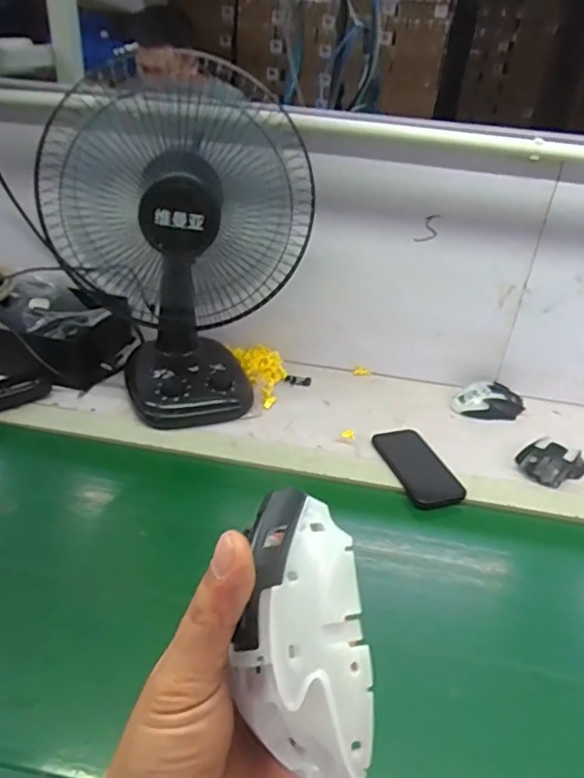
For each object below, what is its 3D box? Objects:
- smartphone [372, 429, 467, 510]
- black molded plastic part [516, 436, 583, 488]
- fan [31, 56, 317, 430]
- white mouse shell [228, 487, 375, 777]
[{"bbox_3d":[0.171,0.106,0.802,0.071,0.016,0.146,-19,40,-8],"label":"smartphone"},{"bbox_3d":[0.366,0.100,0.812,0.090,0.035,0.066,-13,38,-22],"label":"black molded plastic part"},{"bbox_3d":[-0.167,-0.189,0.825,0.314,0.410,0.281,-9,35,-20],"label":"fan"},{"bbox_3d":[0.003,0.098,0.232,0.053,0.039,0.110,-10,68,5],"label":"white mouse shell"}]

